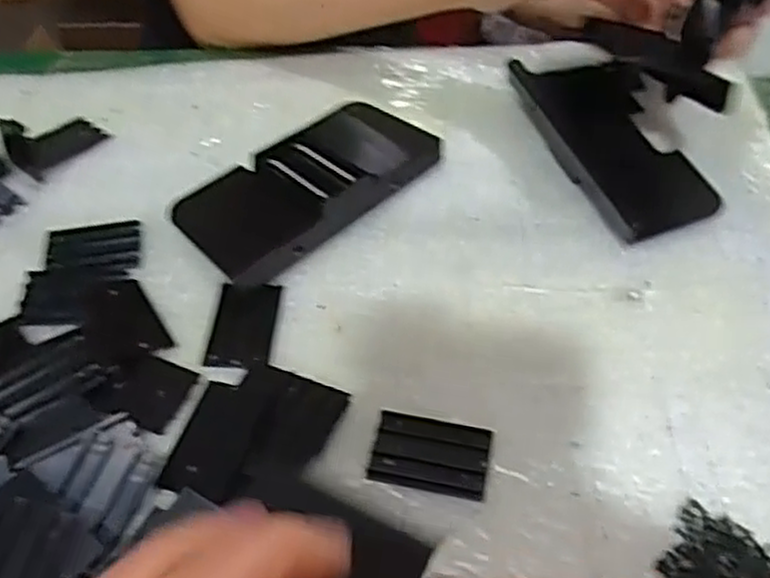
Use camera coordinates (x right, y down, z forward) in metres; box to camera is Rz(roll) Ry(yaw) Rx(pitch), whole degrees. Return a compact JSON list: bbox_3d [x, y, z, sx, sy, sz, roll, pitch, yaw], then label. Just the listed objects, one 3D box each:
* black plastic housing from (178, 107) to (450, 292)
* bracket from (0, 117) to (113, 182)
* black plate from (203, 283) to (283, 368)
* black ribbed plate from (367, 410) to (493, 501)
[{"bbox_3d":[-0.043,-0.063,0.461,0.075,0.028,0.159,36,58,26],"label":"black plastic housing"},{"bbox_3d":[-0.213,-0.101,0.493,0.040,0.028,0.055,31,56,23],"label":"bracket"},{"bbox_3d":[-0.074,0.018,0.405,0.032,0.009,0.054,5,53,0],"label":"black plate"},{"bbox_3d":[0.022,0.077,0.359,0.053,0.004,0.035,9,50,7],"label":"black ribbed plate"}]

